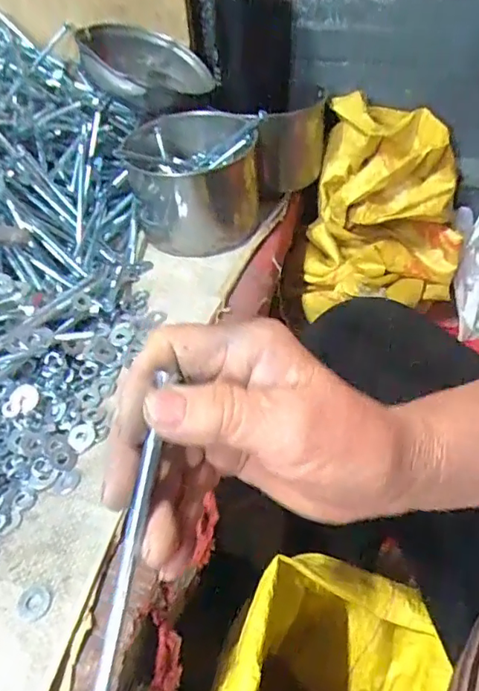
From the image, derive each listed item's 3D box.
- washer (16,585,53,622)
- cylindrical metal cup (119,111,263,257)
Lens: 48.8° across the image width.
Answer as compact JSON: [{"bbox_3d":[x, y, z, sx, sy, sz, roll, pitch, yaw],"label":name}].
[{"bbox_3d":[-0.118,0.146,0.301,0.018,0.004,0.019,-3,43,2],"label":"washer"},{"bbox_3d":[-0.045,-0.171,0.552,0.132,0.102,0.111,1,43,6],"label":"cylindrical metal cup"}]

